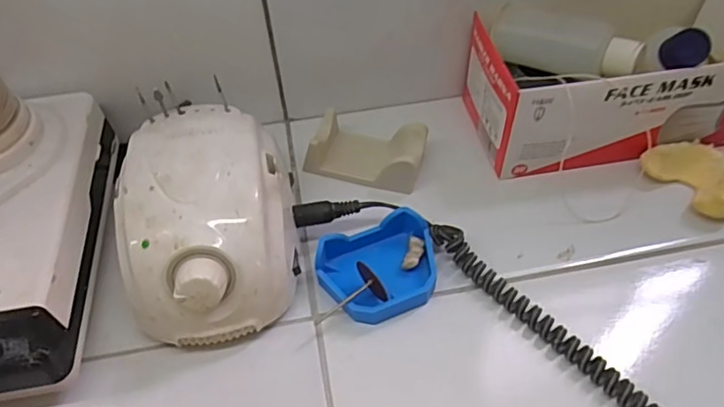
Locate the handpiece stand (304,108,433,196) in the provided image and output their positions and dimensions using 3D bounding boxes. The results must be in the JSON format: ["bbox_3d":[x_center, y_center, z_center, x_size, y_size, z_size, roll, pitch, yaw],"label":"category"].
[{"bbox_3d":[0.004,-0.040,0.426,0.086,0.031,0.052,11,52,11],"label":"handpiece stand"}]

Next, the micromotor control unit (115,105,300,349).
[{"bbox_3d":[-0.098,0.013,0.352,0.102,0.081,0.139,-7,51,-3],"label":"micromotor control unit"}]

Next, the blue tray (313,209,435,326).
[{"bbox_3d":[0.013,0.043,0.361,0.079,0.027,0.061,-18,53,-12],"label":"blue tray"}]

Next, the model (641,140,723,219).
[{"bbox_3d":[0.250,-0.021,0.404,0.048,0.027,0.069,-30,56,-20],"label":"model"}]

